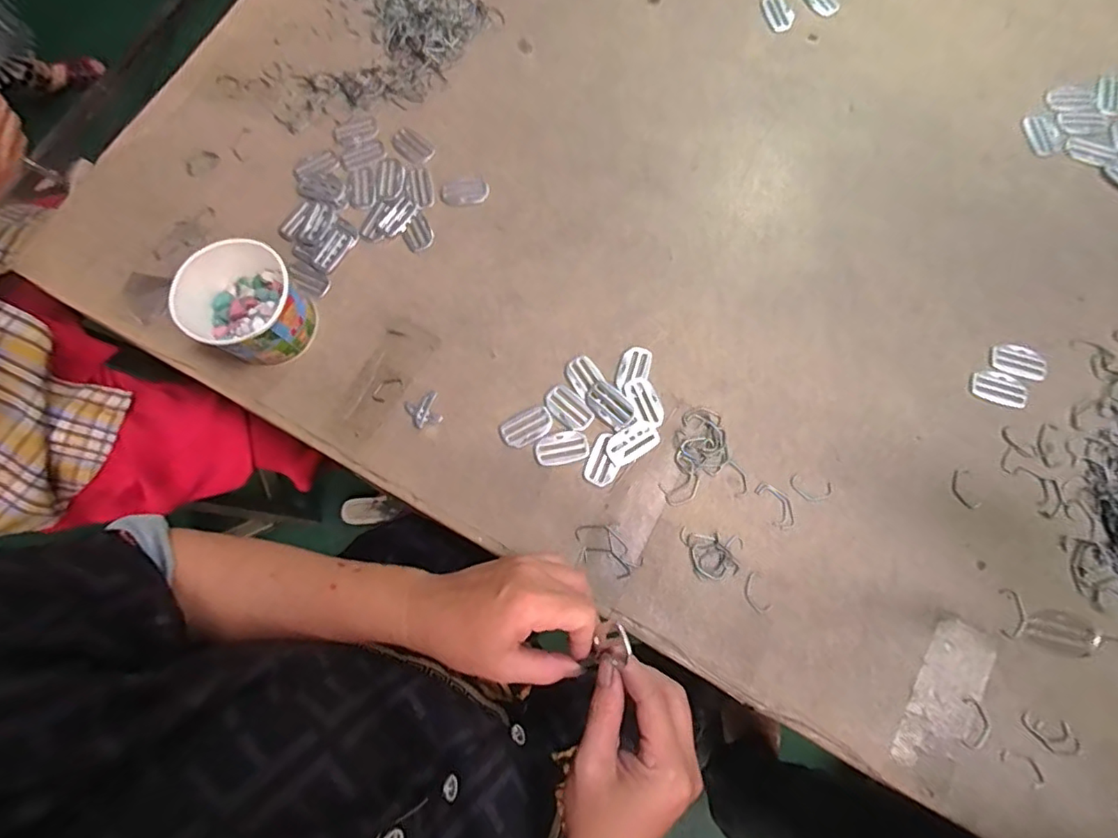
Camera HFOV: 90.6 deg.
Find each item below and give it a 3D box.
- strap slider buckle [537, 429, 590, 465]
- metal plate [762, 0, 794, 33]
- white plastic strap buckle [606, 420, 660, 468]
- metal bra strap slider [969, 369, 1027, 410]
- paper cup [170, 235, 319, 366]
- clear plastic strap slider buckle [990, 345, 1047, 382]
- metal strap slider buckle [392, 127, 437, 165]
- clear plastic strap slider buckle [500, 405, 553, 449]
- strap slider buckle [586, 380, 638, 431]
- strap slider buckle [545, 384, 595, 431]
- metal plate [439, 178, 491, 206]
[{"bbox_3d":[0.003,0.024,0.471,0.045,0.004,0.027,-9,75,-1],"label":"strap slider buckle"},{"bbox_3d":[0.231,-0.427,0.581,0.029,0.004,0.049,-14,75,-2],"label":"metal plate"},{"bbox_3d":[0.062,0.020,0.469,0.046,0.004,0.026,-33,76,-7],"label":"white plastic strap buckle"},{"bbox_3d":[0.375,-0.027,0.470,0.043,0.004,0.028,27,77,9],"label":"metal bra strap slider"},{"bbox_3d":[-0.262,-0.094,0.477,0.090,0.075,0.090,0,75,2],"label":"paper cup"},{"bbox_3d":[0.396,-0.049,0.474,0.044,0.006,0.027,20,76,7],"label":"clear plastic strap slider buckle"},{"bbox_3d":[-0.148,-0.277,0.560,0.029,0.005,0.050,-43,78,-9],"label":"metal strap slider buckle"},{"bbox_3d":[-0.028,0.007,0.478,0.044,0.004,0.028,-30,76,-6],"label":"clear plastic strap slider buckle"},{"bbox_3d":[0.045,-0.013,0.478,0.045,0.004,0.030,38,79,11],"label":"strap slider buckle"},{"bbox_3d":[0.009,-0.009,0.481,0.026,0.004,0.044,-43,78,-9],"label":"strap slider buckle"},{"bbox_3d":[-0.091,-0.220,0.537,0.047,0.006,0.025,-6,75,0],"label":"metal plate"}]

